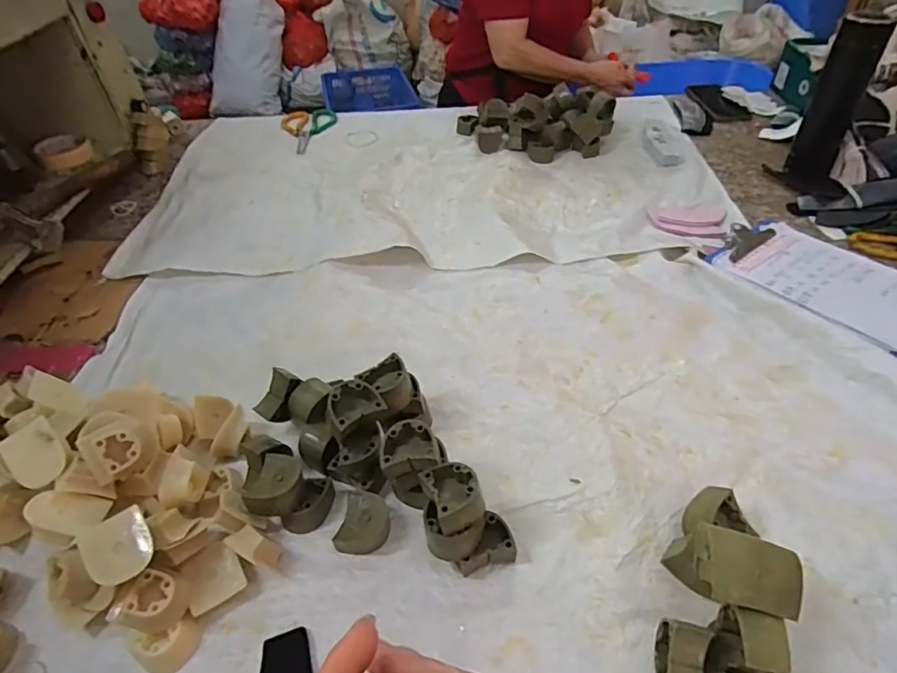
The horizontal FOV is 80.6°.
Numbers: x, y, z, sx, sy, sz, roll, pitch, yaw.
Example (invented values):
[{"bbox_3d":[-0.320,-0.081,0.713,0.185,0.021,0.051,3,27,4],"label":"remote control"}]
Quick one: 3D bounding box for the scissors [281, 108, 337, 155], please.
[{"bbox_3d":[-0.283,-0.409,1.048,0.102,0.014,0.191,-4,45,2],"label":"scissors"}]

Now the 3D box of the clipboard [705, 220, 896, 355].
[{"bbox_3d":[0.436,-0.070,0.617,0.161,0.018,0.224,-29,49,-22],"label":"clipboard"}]

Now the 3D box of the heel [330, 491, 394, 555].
[{"bbox_3d":[-0.070,0.161,0.442,0.035,0.029,0.046,10,47,15],"label":"heel"}]

